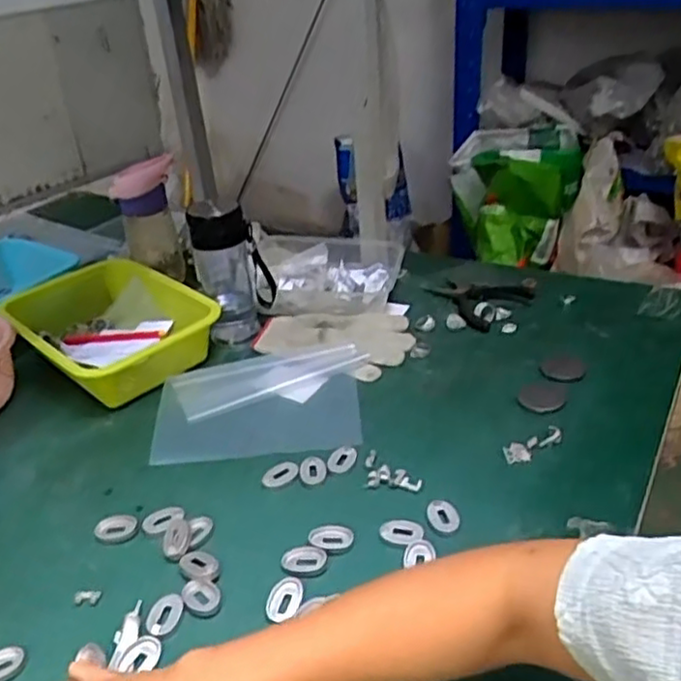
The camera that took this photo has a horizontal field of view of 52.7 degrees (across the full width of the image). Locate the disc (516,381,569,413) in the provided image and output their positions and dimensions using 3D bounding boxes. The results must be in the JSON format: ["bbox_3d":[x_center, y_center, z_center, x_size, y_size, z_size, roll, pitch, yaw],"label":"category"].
[{"bbox_3d":[0.220,0.060,0.749,0.049,0.005,0.056,9,34,21],"label":"disc"}]

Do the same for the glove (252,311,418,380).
[{"bbox_3d":[-0.011,-0.010,0.883,0.197,0.014,0.135,11,35,24],"label":"glove"}]

